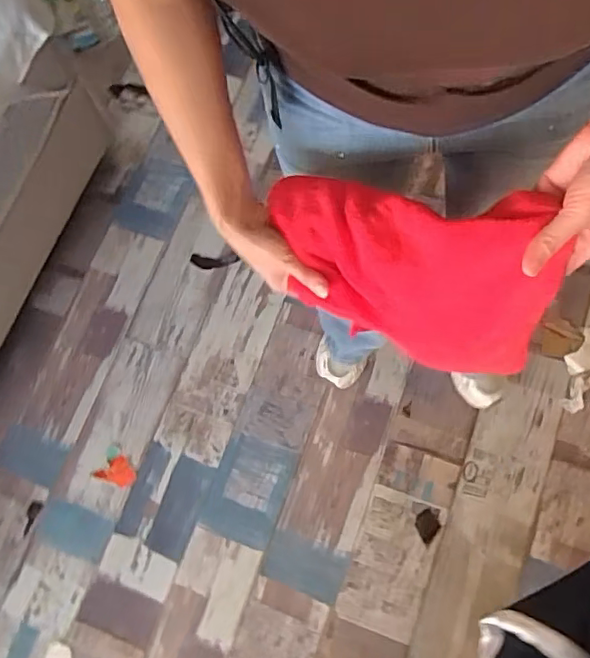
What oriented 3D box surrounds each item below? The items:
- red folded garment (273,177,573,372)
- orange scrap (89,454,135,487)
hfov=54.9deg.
[{"bbox_3d":[0.099,-0.067,0.530,0.270,0.175,0.101,24,72,11],"label":"red folded garment"},{"bbox_3d":[-0.411,0.333,1.292,0.084,0.004,0.070,-34,74,-6],"label":"orange scrap"}]

